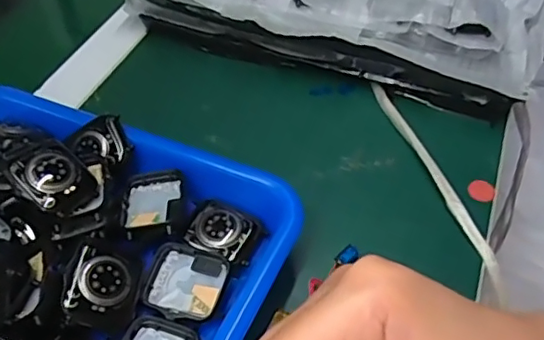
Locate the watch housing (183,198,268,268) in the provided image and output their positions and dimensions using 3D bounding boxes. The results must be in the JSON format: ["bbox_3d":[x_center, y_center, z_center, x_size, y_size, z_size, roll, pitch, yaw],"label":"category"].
[{"bbox_3d":[-0.027,0.033,0.318,0.043,0.009,0.033,20,51,18],"label":"watch housing"}]

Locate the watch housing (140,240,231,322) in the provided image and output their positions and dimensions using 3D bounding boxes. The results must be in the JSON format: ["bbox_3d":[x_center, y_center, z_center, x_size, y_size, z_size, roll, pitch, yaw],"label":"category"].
[{"bbox_3d":[-0.045,0.058,0.297,0.040,0.008,0.039,15,50,14],"label":"watch housing"}]

